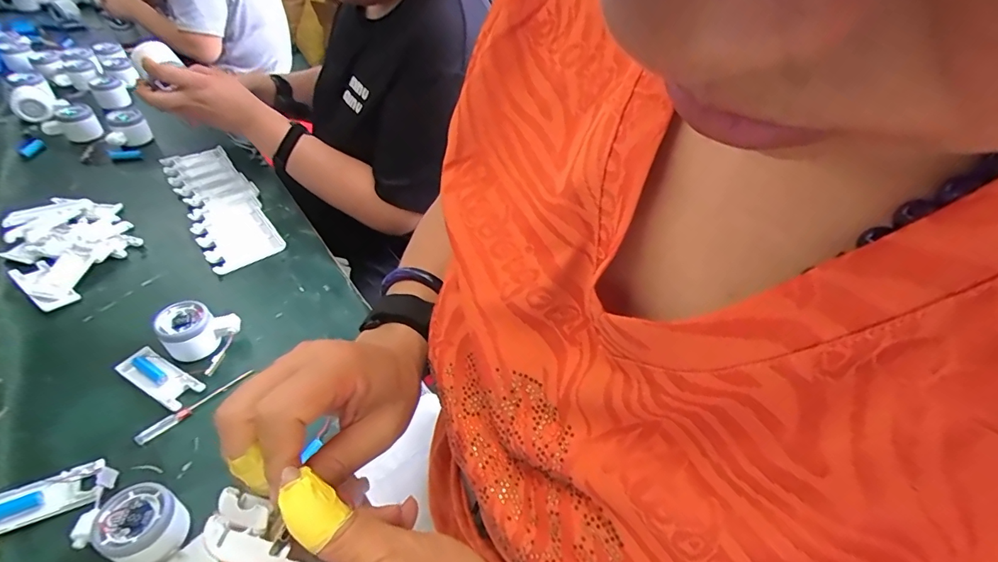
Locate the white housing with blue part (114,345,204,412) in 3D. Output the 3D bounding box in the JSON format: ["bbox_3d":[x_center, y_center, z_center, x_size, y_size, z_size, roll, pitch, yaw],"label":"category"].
[{"bbox_3d":[-0.399,0.113,0.533,0.099,0.018,0.038,24,47,17],"label":"white housing with blue part"}]

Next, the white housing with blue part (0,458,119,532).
[{"bbox_3d":[-0.438,0.207,0.431,0.117,0.019,0.040,-15,48,-21],"label":"white housing with blue part"}]

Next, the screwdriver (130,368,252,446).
[{"bbox_3d":[-0.347,0.140,0.520,0.011,0.010,0.125,32,50,24],"label":"screwdriver"}]

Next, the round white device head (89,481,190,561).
[{"bbox_3d":[-0.318,0.220,0.407,0.064,0.047,0.057,20,46,14],"label":"round white device head"}]

